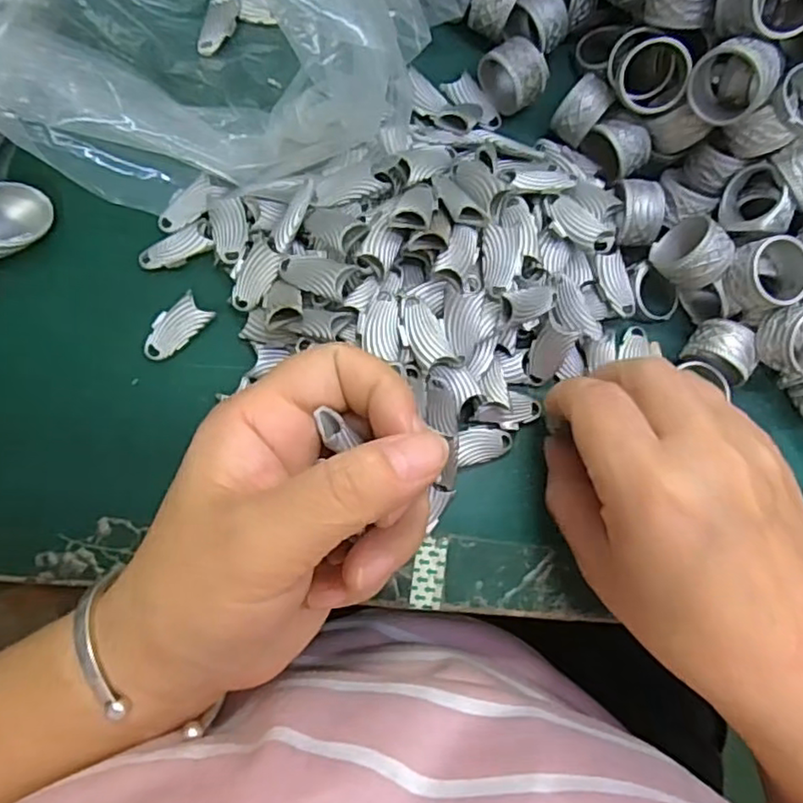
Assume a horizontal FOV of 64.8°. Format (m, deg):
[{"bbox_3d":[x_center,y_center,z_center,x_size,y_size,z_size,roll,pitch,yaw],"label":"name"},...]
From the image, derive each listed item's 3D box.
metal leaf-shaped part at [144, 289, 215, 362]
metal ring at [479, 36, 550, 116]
[{"bbox_3d":[-0.092,-0.030,0.255,0.015,0.004,0.030,44,81,3],"label":"metal leaf-shaped part"},{"bbox_3d":[0.049,-0.143,0.278,0.020,0.024,0.028,-26,85,-8],"label":"metal ring"}]

